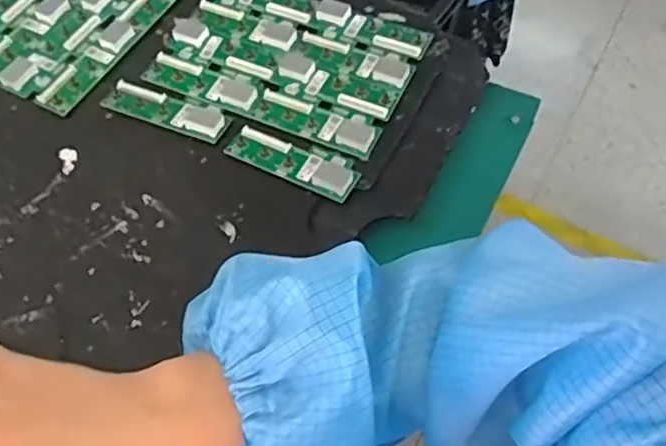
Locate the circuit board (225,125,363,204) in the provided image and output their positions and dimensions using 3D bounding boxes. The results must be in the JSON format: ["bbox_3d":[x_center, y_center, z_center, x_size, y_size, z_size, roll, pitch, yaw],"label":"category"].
[{"bbox_3d":[-0.029,-0.047,0.495,0.100,0.012,0.039,21,62,9],"label":"circuit board"}]

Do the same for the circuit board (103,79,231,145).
[{"bbox_3d":[-0.131,-0.088,0.522,0.101,0.005,0.031,19,61,13],"label":"circuit board"}]

